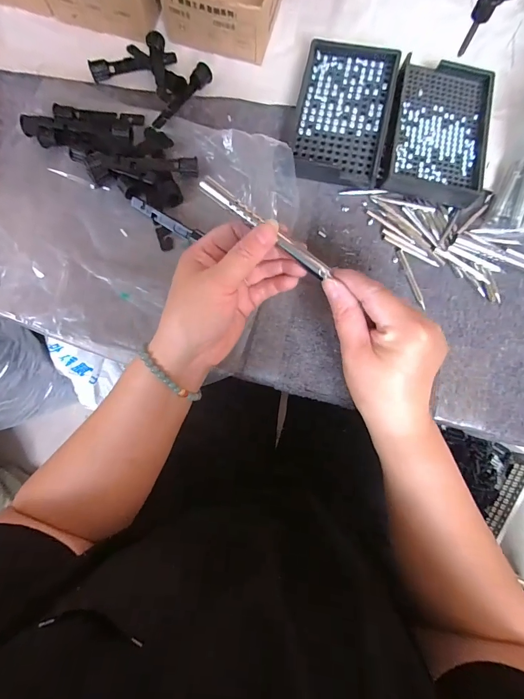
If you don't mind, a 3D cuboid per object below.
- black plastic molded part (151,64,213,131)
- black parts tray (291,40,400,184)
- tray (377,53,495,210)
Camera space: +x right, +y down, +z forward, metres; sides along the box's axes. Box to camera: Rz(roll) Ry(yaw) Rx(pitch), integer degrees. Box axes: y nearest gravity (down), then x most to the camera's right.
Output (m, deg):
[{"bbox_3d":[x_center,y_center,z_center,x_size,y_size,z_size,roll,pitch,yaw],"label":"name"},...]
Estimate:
[{"bbox_3d":[-0.079,-0.248,0.347,0.015,0.016,0.081,37,83,2],"label":"black plastic molded part"},{"bbox_3d":[0.078,-0.231,0.344,0.087,0.028,0.143,12,83,-1],"label":"black parts tray"},{"bbox_3d":[0.175,-0.214,0.338,0.101,0.018,0.137,11,83,-1],"label":"tray"}]

